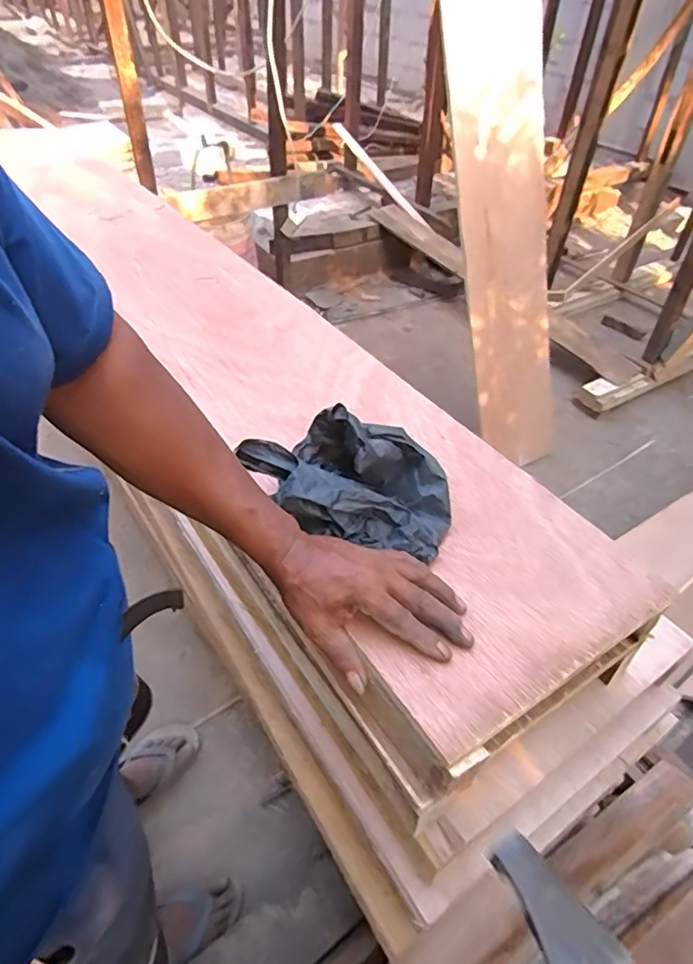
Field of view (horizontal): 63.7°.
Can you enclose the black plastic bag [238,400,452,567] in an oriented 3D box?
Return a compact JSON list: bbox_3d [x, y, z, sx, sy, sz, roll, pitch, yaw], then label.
[{"bbox_3d":[0.005,-0.010,0.566,0.203,0.079,0.123,11,44,9],"label":"black plastic bag"}]

